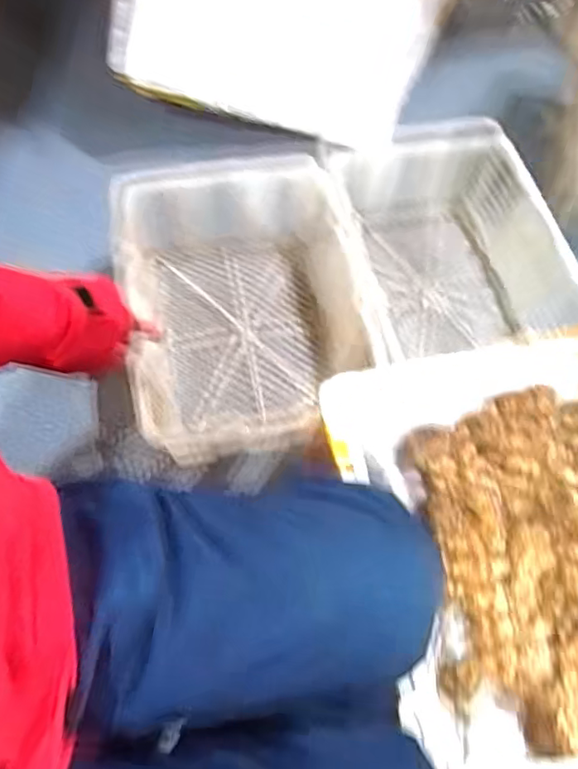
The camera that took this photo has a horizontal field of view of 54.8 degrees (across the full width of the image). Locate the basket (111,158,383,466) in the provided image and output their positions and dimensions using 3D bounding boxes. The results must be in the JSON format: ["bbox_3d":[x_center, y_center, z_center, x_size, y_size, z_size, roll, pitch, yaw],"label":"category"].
[{"bbox_3d":[-0.064,-0.145,0.920,0.368,0.166,0.452,-13,67,-8],"label":"basket"}]

